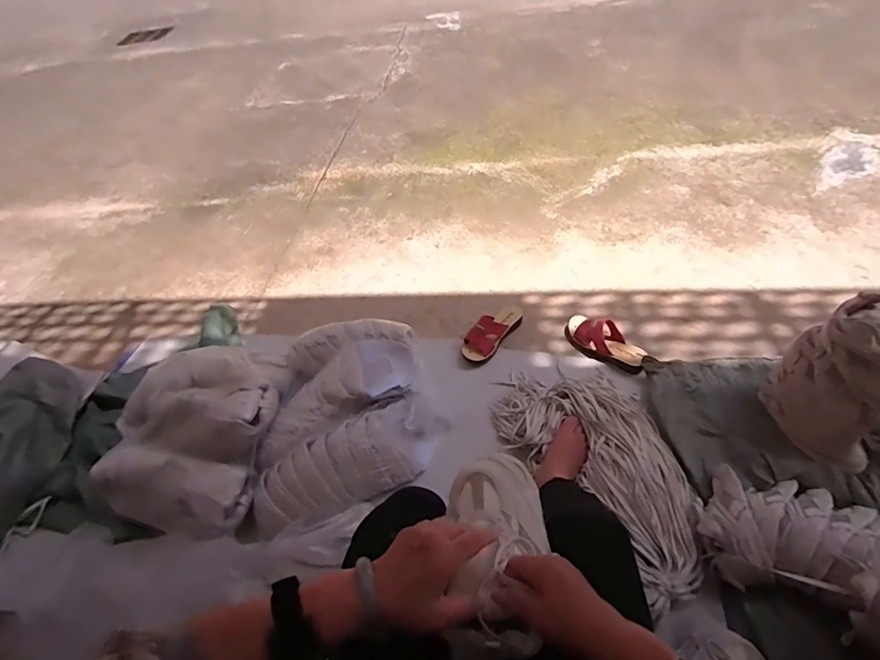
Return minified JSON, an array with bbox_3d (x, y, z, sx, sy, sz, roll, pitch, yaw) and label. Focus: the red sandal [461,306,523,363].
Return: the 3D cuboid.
[{"bbox_3d":[0.143,-0.002,1.267,0.085,0.065,0.220,28,56,29],"label":"red sandal"}]

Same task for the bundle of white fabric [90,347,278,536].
[{"bbox_3d":[-0.546,0.202,0.996,0.356,0.119,0.397,4,52,12],"label":"bundle of white fabric"}]

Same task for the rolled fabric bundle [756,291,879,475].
[{"bbox_3d":[0.799,0.102,0.907,0.140,0.326,0.222,-30,51,-20],"label":"rolled fabric bundle"}]

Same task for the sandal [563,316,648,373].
[{"bbox_3d":[0.425,0.027,1.204,0.219,0.067,0.093,27,56,28],"label":"sandal"}]

